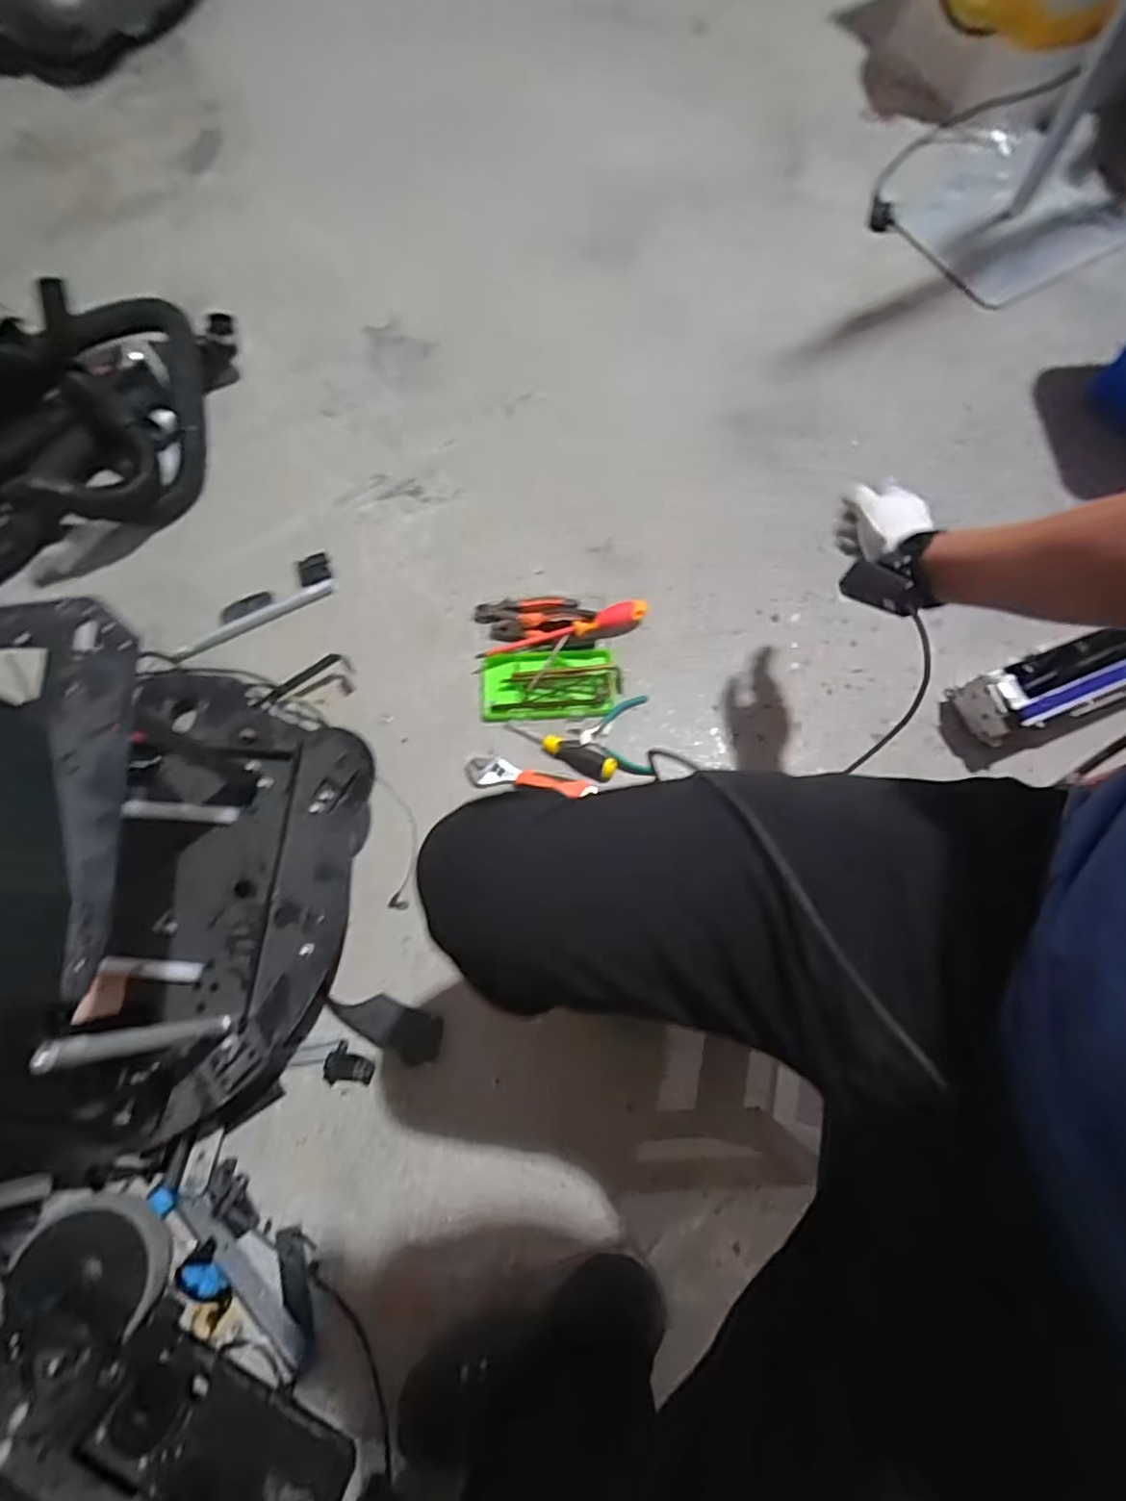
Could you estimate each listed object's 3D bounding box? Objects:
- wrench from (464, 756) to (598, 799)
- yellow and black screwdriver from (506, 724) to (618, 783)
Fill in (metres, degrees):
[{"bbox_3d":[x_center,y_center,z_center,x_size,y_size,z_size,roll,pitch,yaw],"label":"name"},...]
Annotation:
[{"bbox_3d":[-0.046,0.036,0.889,0.183,0.020,0.044,7,73,3],"label":"wrench"},{"bbox_3d":[-0.002,-0.008,0.886,0.163,0.025,0.034,30,76,10],"label":"yellow and black screwdriver"}]

